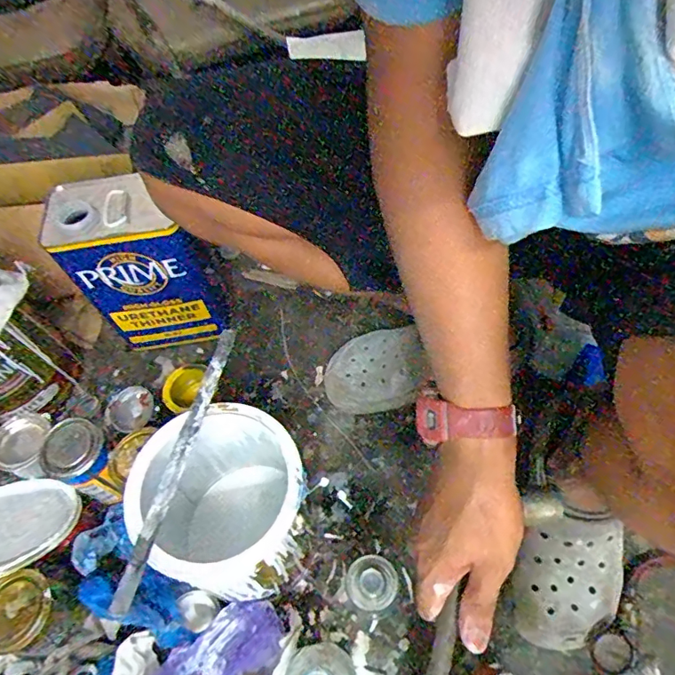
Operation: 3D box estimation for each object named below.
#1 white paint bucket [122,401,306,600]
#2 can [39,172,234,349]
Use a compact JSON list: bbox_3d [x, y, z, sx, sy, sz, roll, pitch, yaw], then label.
[{"bbox_3d":[-0.111,0.190,0.554,0.159,0.207,0.157,-1,58,2],"label":"white paint bucket"},{"bbox_3d":[-0.256,-0.097,0.704,0.183,0.247,0.105,-9,58,0],"label":"can"}]

